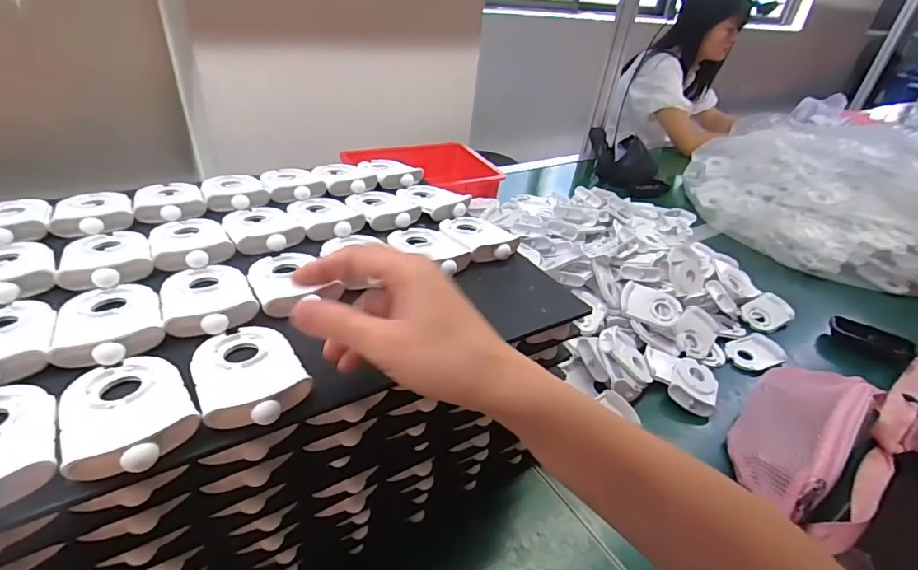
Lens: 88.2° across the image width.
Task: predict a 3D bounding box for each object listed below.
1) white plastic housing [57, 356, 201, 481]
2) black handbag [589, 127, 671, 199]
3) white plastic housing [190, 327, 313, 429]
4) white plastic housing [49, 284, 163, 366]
[{"bbox_3d":[-0.182,0.065,0.256,0.058,0.014,0.085,-22,44,-36],"label":"white plastic housing"},{"bbox_3d":[0.456,-0.319,1.266,0.138,0.090,0.305,1,35,-8],"label":"black handbag"},{"bbox_3d":[-0.129,0.050,0.288,0.057,0.014,0.086,-15,40,-29],"label":"white plastic housing"},{"bbox_3d":[-0.232,0.020,0.313,0.056,0.014,0.090,-16,41,-30],"label":"white plastic housing"}]

